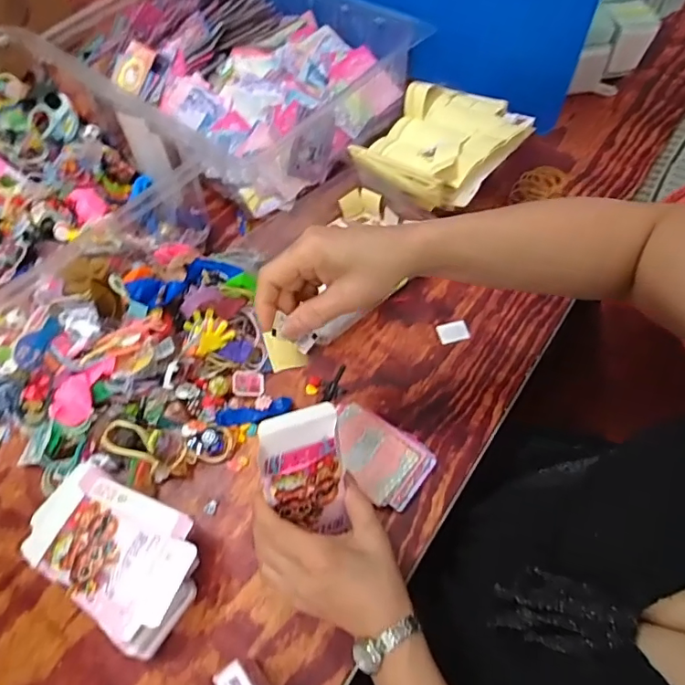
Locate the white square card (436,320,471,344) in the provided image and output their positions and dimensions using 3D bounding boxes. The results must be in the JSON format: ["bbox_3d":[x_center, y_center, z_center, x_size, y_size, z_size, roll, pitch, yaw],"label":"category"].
[{"bbox_3d":[0.126,-0.012,0.585,0.034,0.005,0.024,-12,60,-3],"label":"white square card"}]

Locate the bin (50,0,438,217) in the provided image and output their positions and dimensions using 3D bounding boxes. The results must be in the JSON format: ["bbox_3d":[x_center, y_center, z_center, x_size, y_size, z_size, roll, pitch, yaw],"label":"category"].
[{"bbox_3d":[-0.148,-0.401,0.748,0.440,0.106,0.357,38,69,23],"label":"bin"}]

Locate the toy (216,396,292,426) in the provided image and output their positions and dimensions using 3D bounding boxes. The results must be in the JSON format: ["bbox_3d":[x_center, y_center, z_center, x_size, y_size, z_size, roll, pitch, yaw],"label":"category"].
[{"bbox_3d":[-0.092,0.072,0.542,0.077,0.010,0.021,-13,60,-3],"label":"toy"}]

